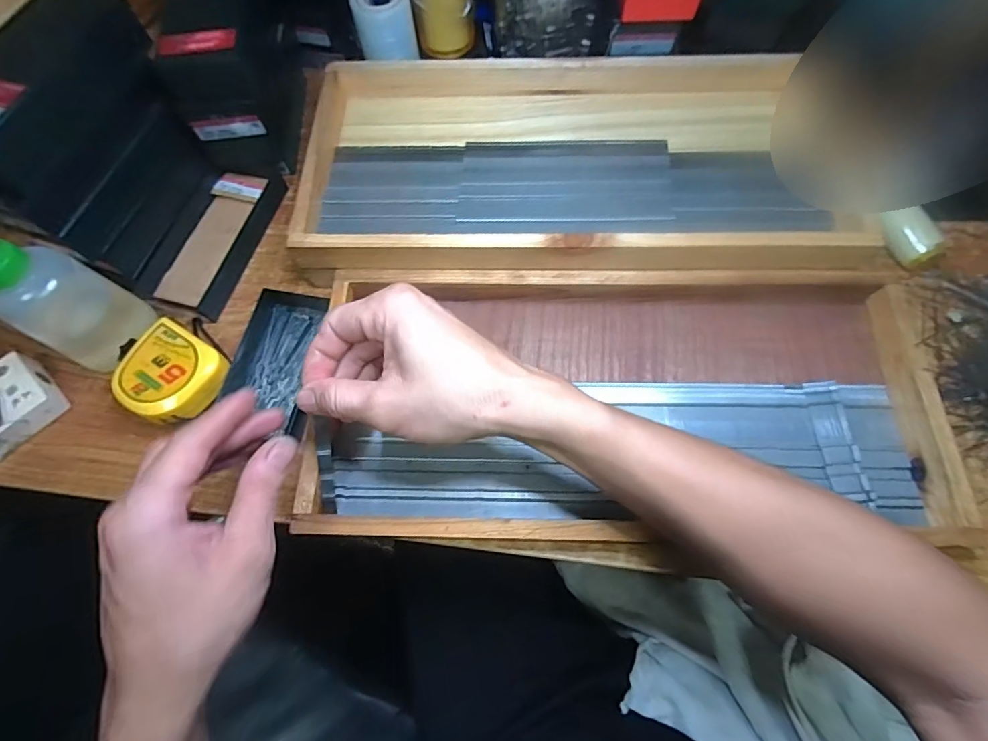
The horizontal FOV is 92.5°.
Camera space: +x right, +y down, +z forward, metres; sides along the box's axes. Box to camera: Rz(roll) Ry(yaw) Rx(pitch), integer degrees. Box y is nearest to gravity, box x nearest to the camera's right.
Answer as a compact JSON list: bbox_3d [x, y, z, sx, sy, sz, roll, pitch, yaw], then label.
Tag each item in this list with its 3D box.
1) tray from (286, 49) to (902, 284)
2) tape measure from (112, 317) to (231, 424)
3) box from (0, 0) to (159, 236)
[{"bbox_3d":[0.043,-0.178,0.395,0.385,0.039,0.213,2,69,2],"label":"tray"},{"bbox_3d":[-0.242,0.004,0.357,0.080,0.034,0.066,29,72,12],"label":"tape measure"},{"bbox_3d":[-0.299,-0.181,0.316,0.059,0.066,0.155,17,70,8],"label":"box"}]

